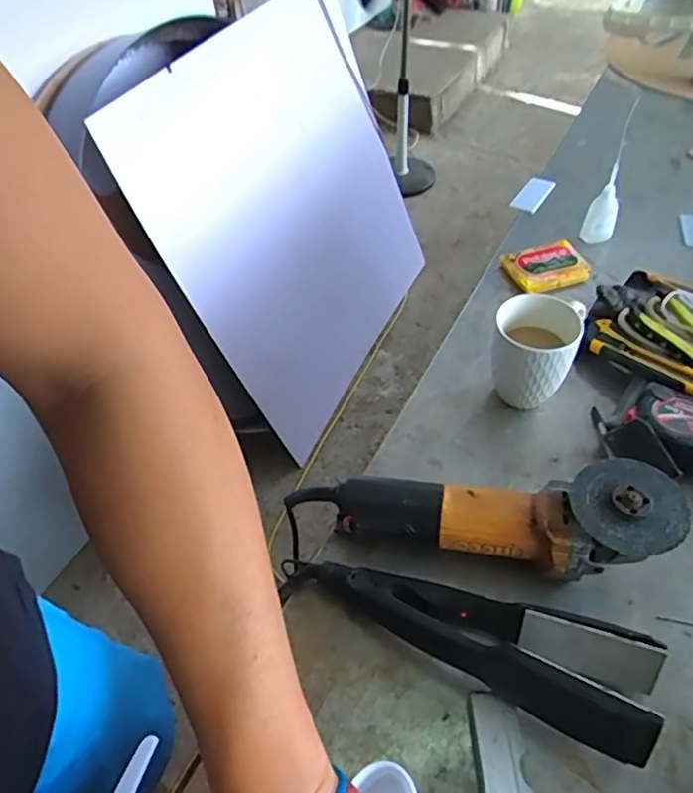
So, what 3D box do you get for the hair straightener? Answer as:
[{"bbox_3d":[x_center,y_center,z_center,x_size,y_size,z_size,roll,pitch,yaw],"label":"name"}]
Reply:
[{"bbox_3d":[0.098,0.187,0.474,0.263,0.065,0.079,18,50,17],"label":"hair straightener"}]

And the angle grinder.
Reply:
[{"bbox_3d":[0.117,0.101,0.530,0.306,0.092,0.083,4,48,10],"label":"angle grinder"}]

